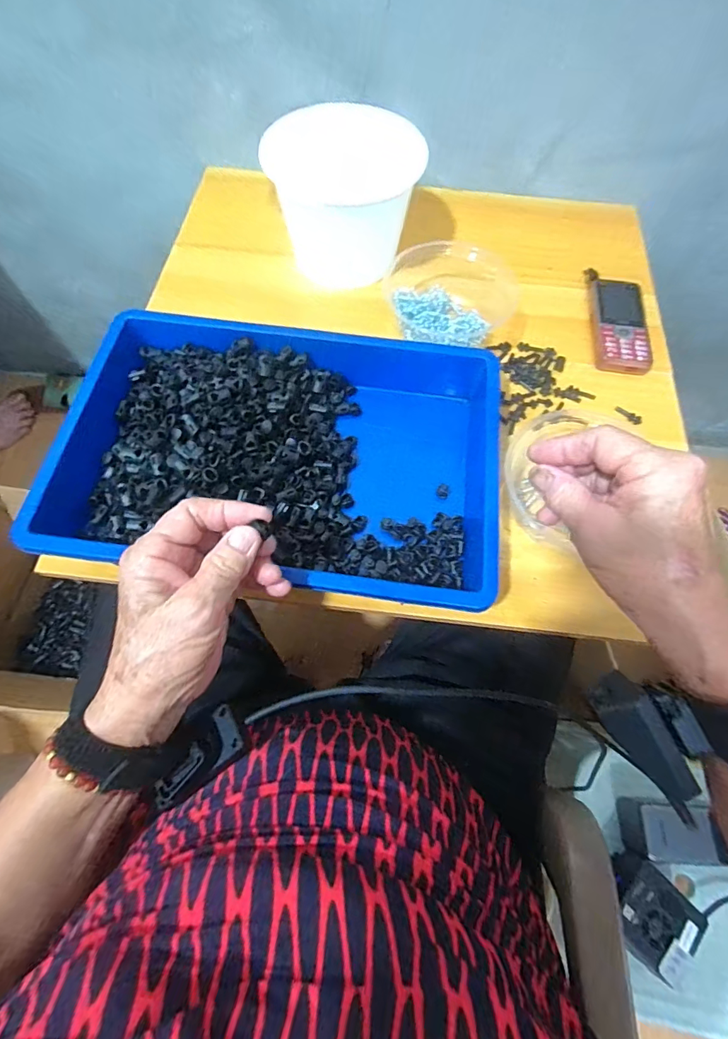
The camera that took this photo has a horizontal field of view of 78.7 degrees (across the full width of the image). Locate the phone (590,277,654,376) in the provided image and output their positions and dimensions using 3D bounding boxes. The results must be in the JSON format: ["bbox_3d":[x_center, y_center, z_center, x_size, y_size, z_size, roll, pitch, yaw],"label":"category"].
[{"bbox_3d":[0.290,-0.222,0.502,0.056,0.014,0.138,7,67,1],"label":"phone"}]

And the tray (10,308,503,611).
[{"bbox_3d":[-0.063,-0.064,0.409,0.377,0.068,0.273,6,67,1],"label":"tray"}]

